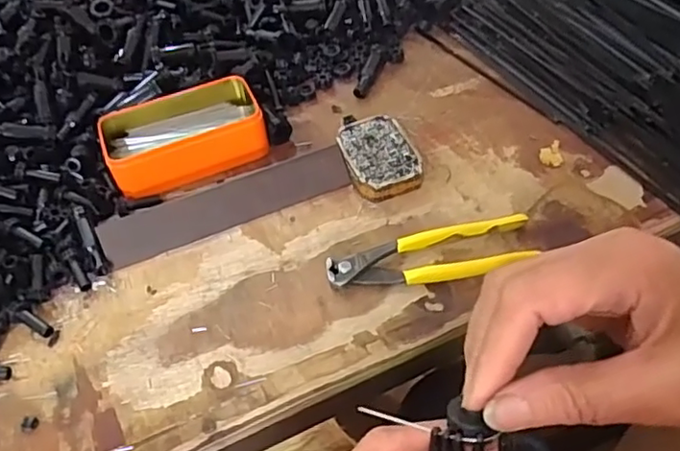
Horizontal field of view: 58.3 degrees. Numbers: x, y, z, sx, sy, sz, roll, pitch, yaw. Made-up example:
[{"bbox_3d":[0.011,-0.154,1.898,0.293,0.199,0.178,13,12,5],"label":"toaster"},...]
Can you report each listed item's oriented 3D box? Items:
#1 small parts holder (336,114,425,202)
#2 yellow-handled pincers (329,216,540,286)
[{"bbox_3d":[0.034,-0.062,0.547,0.061,0.019,0.087,-17,50,-10],"label":"small parts holder"},{"bbox_3d":[0.072,0.027,0.481,0.162,0.014,0.048,-10,49,-4],"label":"yellow-handled pincers"}]

